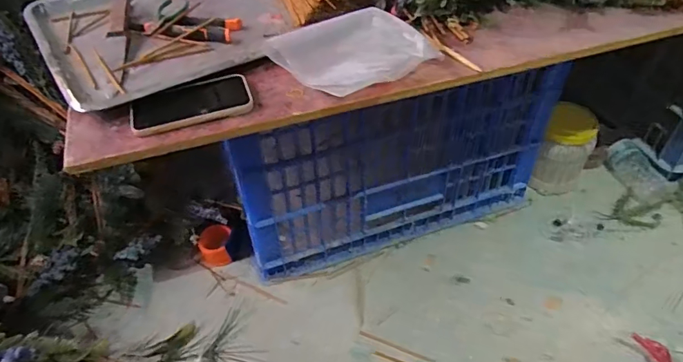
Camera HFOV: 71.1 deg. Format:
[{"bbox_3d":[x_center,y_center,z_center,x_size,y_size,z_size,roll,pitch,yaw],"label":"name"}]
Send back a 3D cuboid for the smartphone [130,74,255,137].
[{"bbox_3d":[-0.187,-0.096,0.603,0.146,0.015,0.065,-19,49,-12],"label":"smartphone"}]

